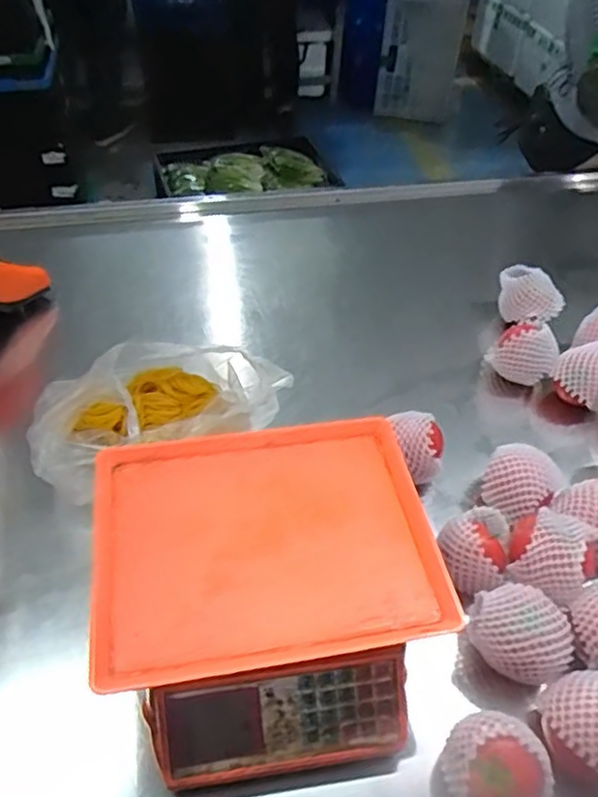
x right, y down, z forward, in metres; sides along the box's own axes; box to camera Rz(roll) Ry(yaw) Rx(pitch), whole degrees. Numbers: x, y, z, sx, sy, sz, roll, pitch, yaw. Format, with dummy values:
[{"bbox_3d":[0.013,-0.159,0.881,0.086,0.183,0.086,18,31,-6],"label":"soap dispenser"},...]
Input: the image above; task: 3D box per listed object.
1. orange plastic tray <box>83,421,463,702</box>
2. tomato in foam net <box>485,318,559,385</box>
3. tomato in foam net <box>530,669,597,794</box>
[{"bbox_3d":[-0.030,0.125,0.577,0.300,0.021,0.234,-7,48,-9],"label":"orange plastic tray"},{"bbox_3d":[0.315,-0.067,0.895,0.088,0.090,0.087,24,50,18],"label":"tomato in foam net"},{"bbox_3d":[0.251,0.293,0.555,0.076,0.073,0.088,-9,48,-11],"label":"tomato in foam net"}]

